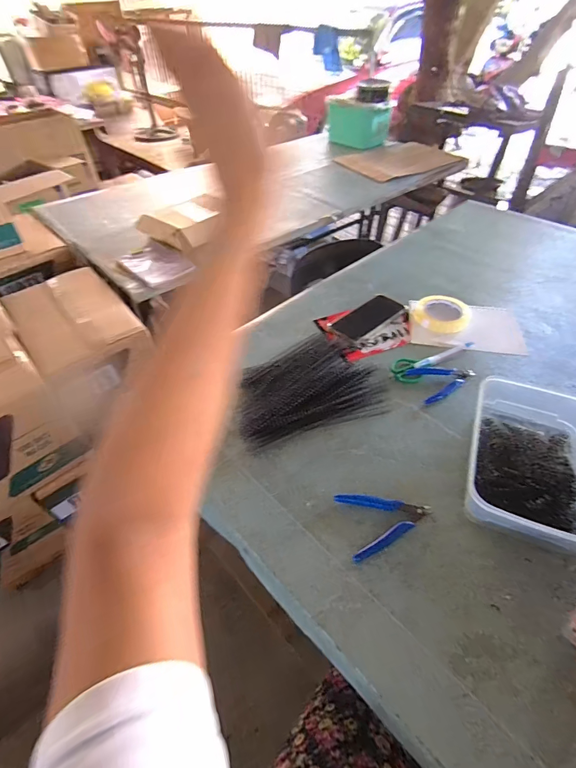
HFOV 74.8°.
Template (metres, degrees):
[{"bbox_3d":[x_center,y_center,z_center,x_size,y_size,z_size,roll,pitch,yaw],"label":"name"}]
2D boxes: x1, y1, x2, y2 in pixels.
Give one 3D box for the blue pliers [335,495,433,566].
[{"bbox_3d":[0.129,0.174,0.487,0.114,0.006,0.087,-8,47,-6],"label":"blue pliers"}]

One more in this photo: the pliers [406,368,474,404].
[{"bbox_3d":[0.275,-0.007,0.655,0.116,0.013,0.072,-13,48,-10],"label":"pliers"}]

